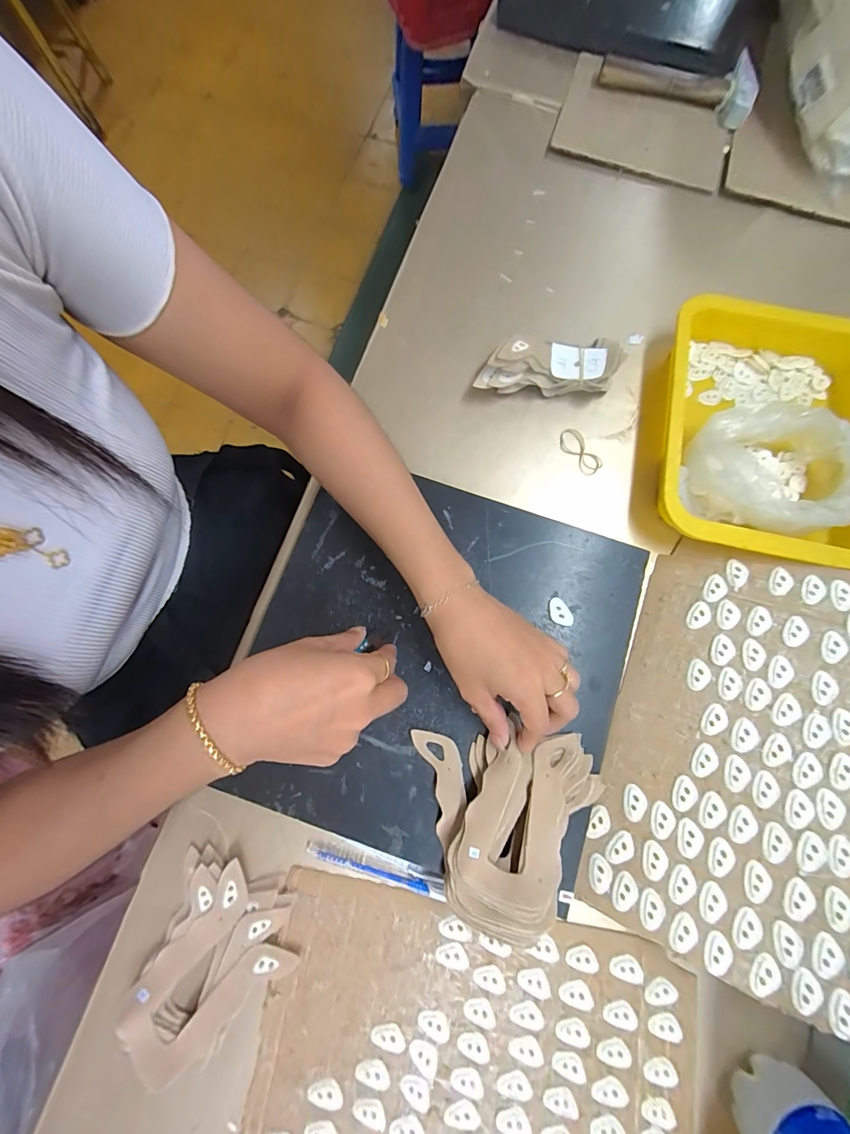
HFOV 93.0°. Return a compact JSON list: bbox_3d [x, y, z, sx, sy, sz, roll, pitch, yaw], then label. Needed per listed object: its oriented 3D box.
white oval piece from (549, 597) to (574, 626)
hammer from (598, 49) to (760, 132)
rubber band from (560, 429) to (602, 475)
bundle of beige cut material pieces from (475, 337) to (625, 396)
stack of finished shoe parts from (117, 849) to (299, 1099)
[{"bbox_3d":[0.117,0.039,0.349,0.016,0.004,0.026,-33,80,-7],"label":"white oval piece"},{"bbox_3d":[0.313,-0.601,0.505,0.185,0.046,0.058,18,78,3],"label":"hammer"},{"bbox_3d":[0.155,-0.117,0.404,0.023,0.004,0.052,-36,80,-8],"label":"rubber band"},{"bbox_3d":[0.125,-0.201,0.405,0.141,0.041,0.044,0,78,-1],"label":"bundle of beige cut material pieces"},{"bbox_3d":[-0.157,0.299,0.302,0.100,0.021,0.132,16,78,3],"label":"stack of finished shoe parts"}]

